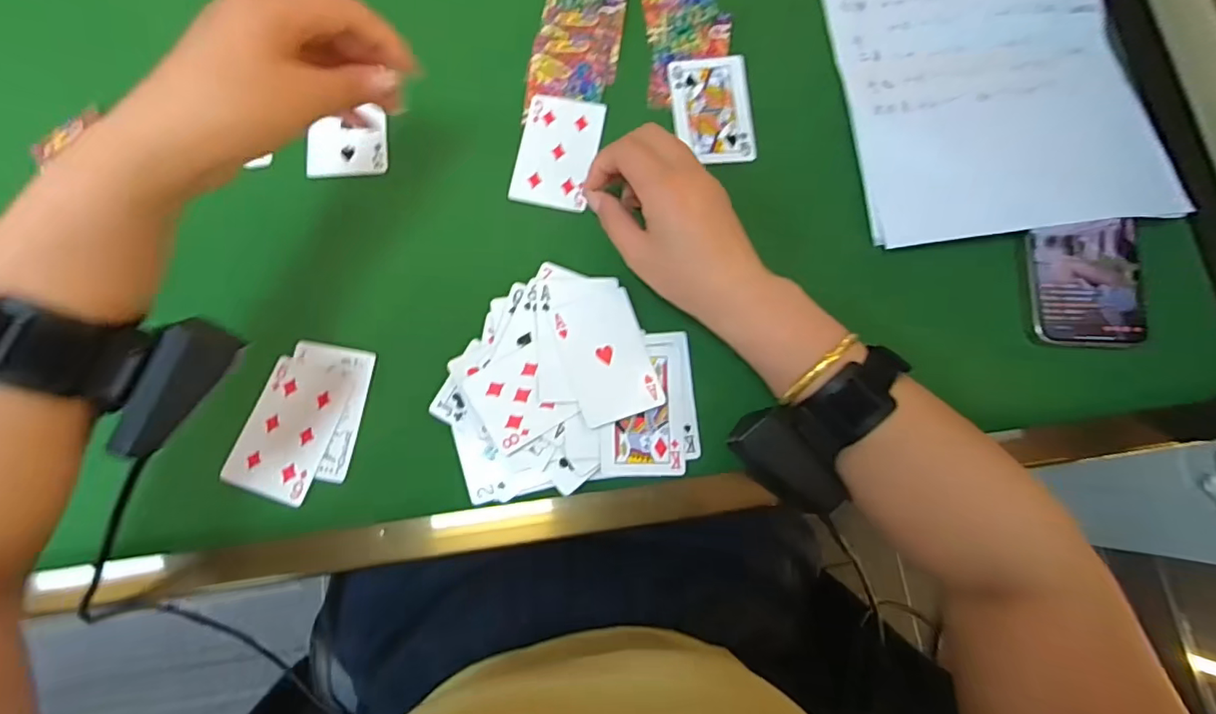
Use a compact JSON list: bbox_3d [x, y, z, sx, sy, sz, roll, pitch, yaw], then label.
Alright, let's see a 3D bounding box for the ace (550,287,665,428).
[{"bbox_3d":[0.000,-0.001,0.374,0.056,0.004,0.087,-16,79,-11],"label":"ace"}]

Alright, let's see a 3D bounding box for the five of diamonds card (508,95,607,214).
[{"bbox_3d":[-0.037,-0.154,0.411,0.057,0.004,0.088,11,79,1],"label":"five of diamonds card"}]

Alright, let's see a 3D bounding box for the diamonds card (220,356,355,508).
[{"bbox_3d":[-0.214,0.048,0.369,0.058,0.004,0.090,18,79,3],"label":"diamonds card"}]

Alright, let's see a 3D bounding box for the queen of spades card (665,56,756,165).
[{"bbox_3d":[0.080,-0.189,0.419,0.058,0.004,0.086,-5,80,-1],"label":"queen of spades card"}]

